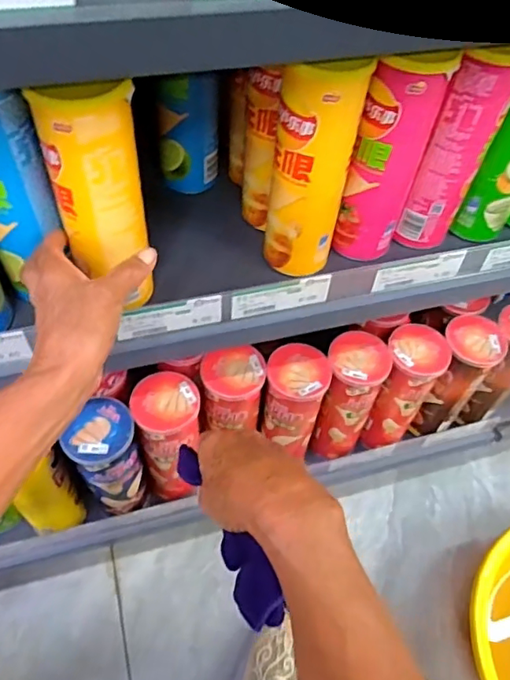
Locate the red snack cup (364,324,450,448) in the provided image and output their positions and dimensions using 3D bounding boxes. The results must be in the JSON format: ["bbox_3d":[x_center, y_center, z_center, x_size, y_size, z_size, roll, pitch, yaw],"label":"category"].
[{"bbox_3d":[0.182,0.064,0.692,0.069,0.172,0.081,25,57,12],"label":"red snack cup"}]

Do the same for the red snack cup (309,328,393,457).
[{"bbox_3d":[0.111,0.074,0.681,0.066,0.190,0.070,2,55,-3],"label":"red snack cup"}]

